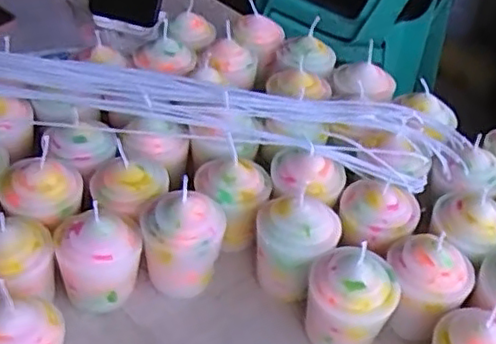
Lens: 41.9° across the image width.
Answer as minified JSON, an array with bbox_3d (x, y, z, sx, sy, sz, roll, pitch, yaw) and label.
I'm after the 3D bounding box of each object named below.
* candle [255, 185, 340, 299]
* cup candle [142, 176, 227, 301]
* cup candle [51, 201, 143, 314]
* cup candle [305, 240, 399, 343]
[{"bbox_3d":[0.034,0.050,0.465,0.058,0.073,0.049,12,42,7],"label":"candle"},{"bbox_3d":[-0.047,0.051,0.460,0.057,0.077,0.051,3,42,-3],"label":"cup candle"},{"bbox_3d":[-0.105,0.059,0.450,0.061,0.069,0.053,-8,44,-14],"label":"cup candle"},{"bbox_3d":[0.067,0.087,0.432,0.053,0.072,0.048,16,43,11],"label":"cup candle"}]

